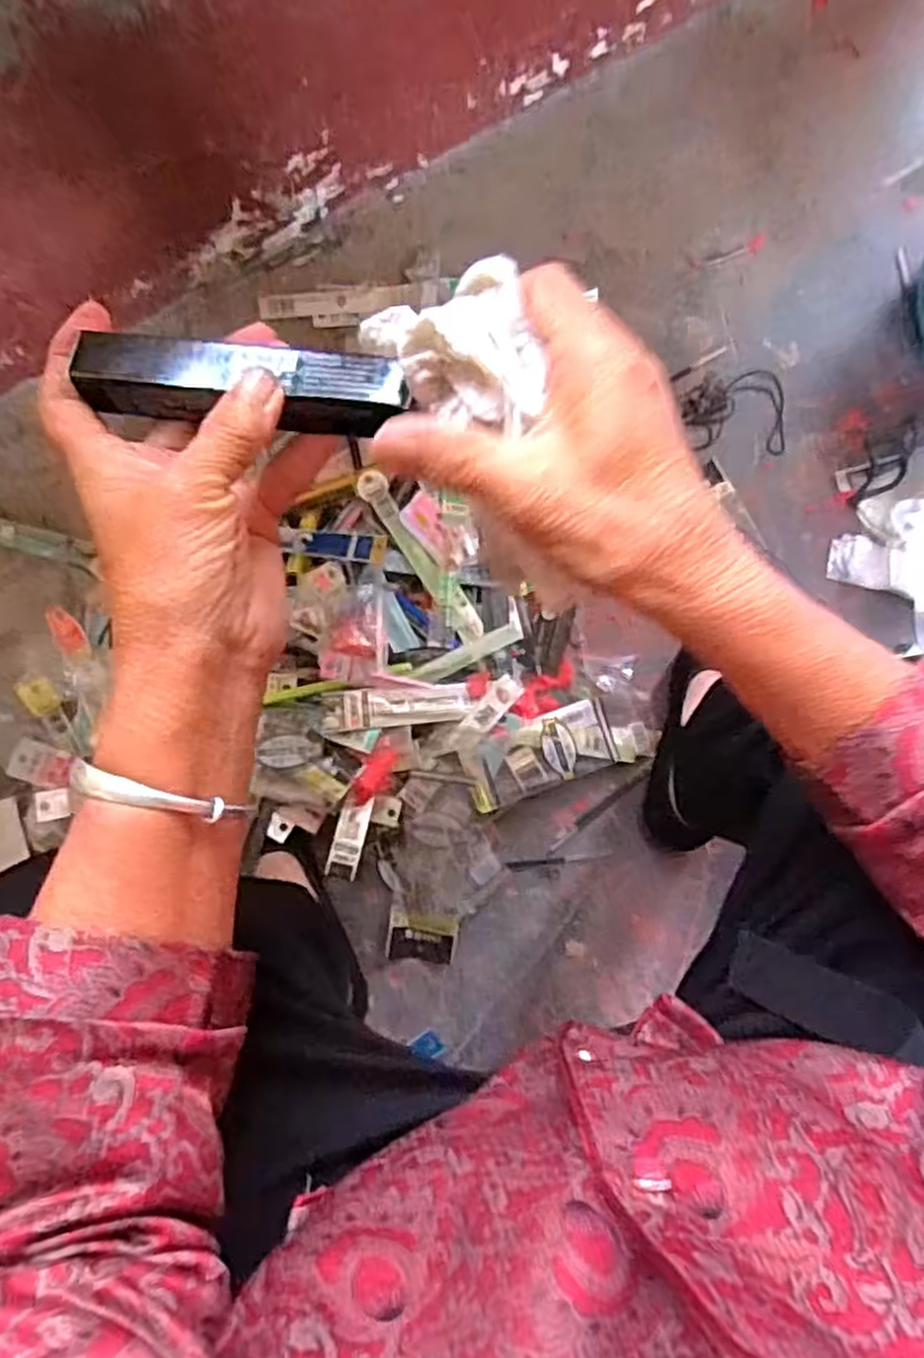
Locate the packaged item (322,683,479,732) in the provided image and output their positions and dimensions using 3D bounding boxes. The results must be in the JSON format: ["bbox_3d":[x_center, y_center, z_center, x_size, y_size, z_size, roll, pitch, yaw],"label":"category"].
[{"bbox_3d":[-0.054,0.024,0.690,0.138,0.020,0.034,-5,84,-18],"label":"packaged item"}]

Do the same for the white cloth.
[{"bbox_3d":[0.002,-0.108,0.256,0.051,0.021,0.056,-26,86,-6],"label":"white cloth"}]

